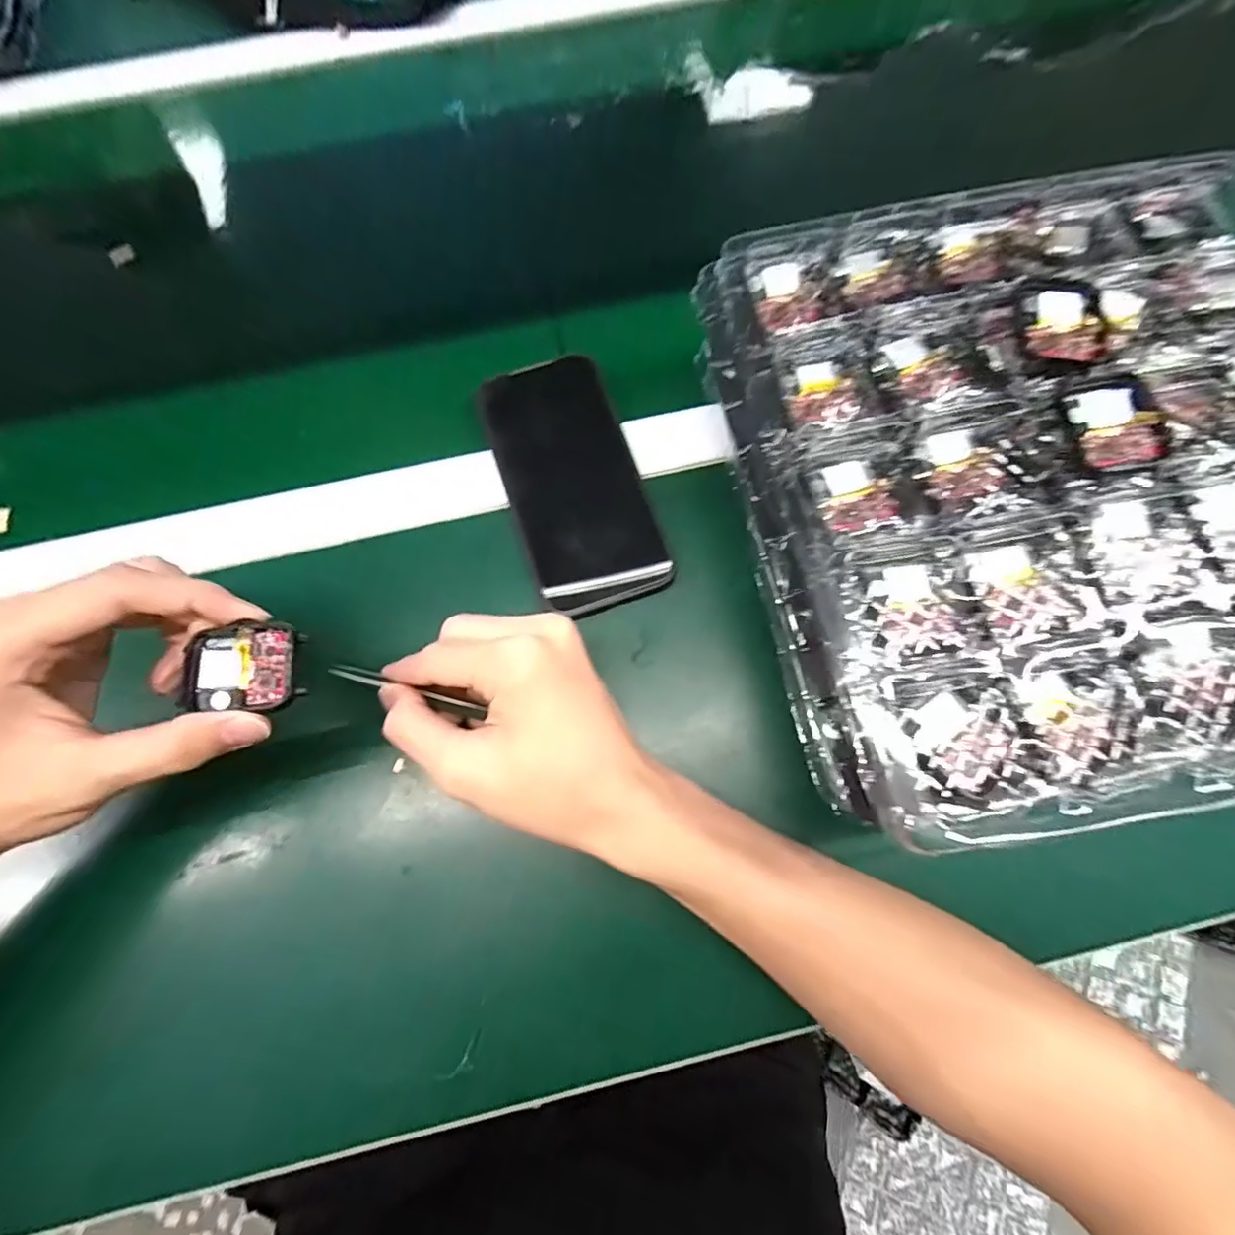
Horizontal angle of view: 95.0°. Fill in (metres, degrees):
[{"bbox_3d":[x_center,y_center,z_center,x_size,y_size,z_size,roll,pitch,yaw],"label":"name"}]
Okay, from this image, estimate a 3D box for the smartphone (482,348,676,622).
[{"bbox_3d":[-0.026,-0.081,0.332,0.077,0.012,0.156,-17,79,-11],"label":"smartphone"}]

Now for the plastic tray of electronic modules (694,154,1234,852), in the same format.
[{"bbox_3d":[0.201,-0.071,0.247,0.285,0.037,0.283,-9,73,-2],"label":"plastic tray of electronic modules"}]

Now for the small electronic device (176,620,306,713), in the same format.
[{"bbox_3d":[-0.153,0.020,0.233,0.045,0.008,0.036,-4,73,0],"label":"small electronic device"}]

